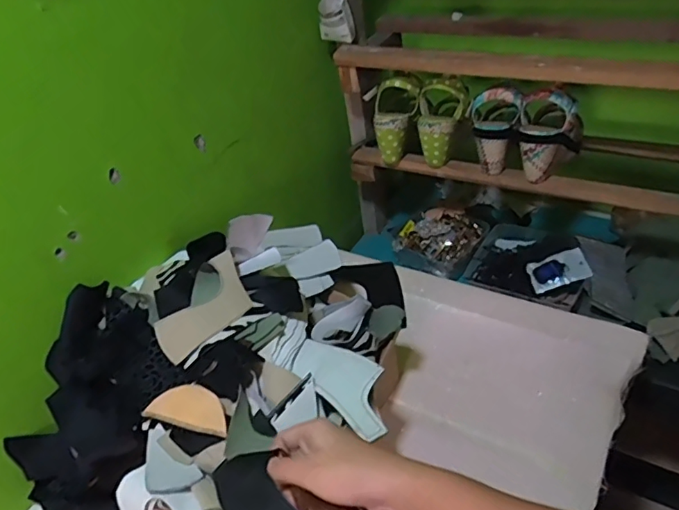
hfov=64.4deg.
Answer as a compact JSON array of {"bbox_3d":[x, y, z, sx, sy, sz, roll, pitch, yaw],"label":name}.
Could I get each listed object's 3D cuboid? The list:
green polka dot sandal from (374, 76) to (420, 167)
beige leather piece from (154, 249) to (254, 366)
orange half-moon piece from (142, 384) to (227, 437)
[{"bbox_3d":[0.089,-0.236,0.953,0.077,0.152,0.066,17,21,26],"label":"green polka dot sandal"},{"bbox_3d":[-0.166,0.062,0.651,0.129,0.009,0.082,-39,67,-19],"label":"beige leather piece"},{"bbox_3d":[-0.165,0.167,0.594,0.102,0.008,0.046,9,63,19],"label":"orange half-moon piece"}]

